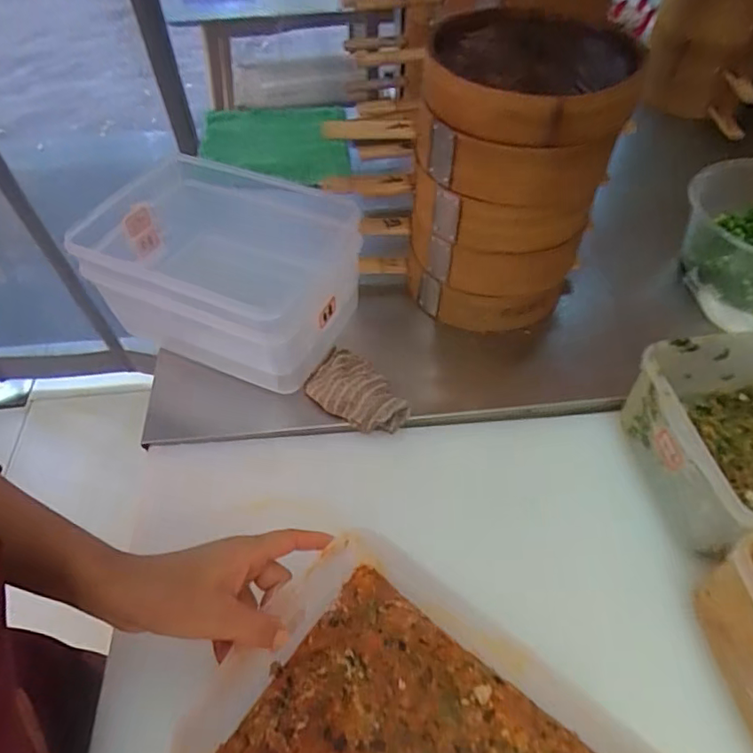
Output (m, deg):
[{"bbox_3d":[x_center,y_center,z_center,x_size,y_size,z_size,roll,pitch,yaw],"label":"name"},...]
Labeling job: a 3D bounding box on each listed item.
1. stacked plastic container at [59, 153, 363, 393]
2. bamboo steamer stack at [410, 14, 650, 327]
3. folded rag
[{"bbox_3d":[-0.177,-0.120,0.609,0.281,0.146,0.188,21,55,16],"label":"stacked plastic container"},{"bbox_3d":[0.142,-0.218,0.591,0.193,0.267,0.203,9,53,8],"label":"bamboo steamer stack"},{"bbox_3d":[-0.025,0.016,0.570,0.067,0.035,0.113,-36,60,-24],"label":"folded rag"}]

